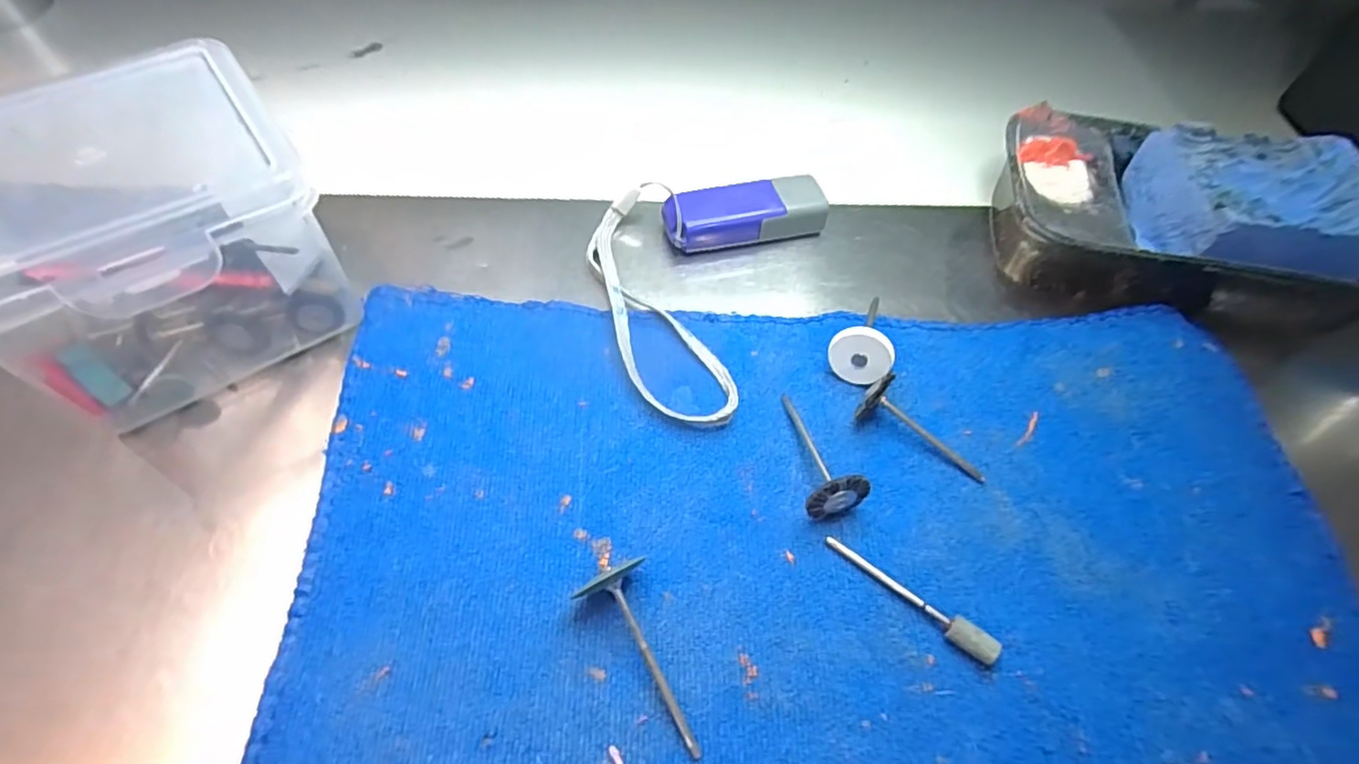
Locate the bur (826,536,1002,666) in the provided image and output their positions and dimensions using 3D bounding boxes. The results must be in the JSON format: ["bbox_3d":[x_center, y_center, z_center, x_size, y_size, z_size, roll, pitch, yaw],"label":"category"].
[{"bbox_3d":[0.061,0.056,0.164,0.048,0.007,0.006,38,63,20],"label":"bur"}]

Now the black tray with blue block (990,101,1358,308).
[{"bbox_3d":[0.179,-0.060,0.225,0.129,0.039,0.081,13,58,5],"label":"black tray with blue block"}]

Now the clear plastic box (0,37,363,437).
[{"bbox_3d":[-0.156,-0.044,0.184,0.087,0.065,0.086,-33,65,-22],"label":"clear plastic box"}]

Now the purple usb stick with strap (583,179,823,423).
[{"bbox_3d":[0.002,-0.042,0.220,0.076,0.015,0.110,23,59,11],"label":"purple usb stick with strap"}]

